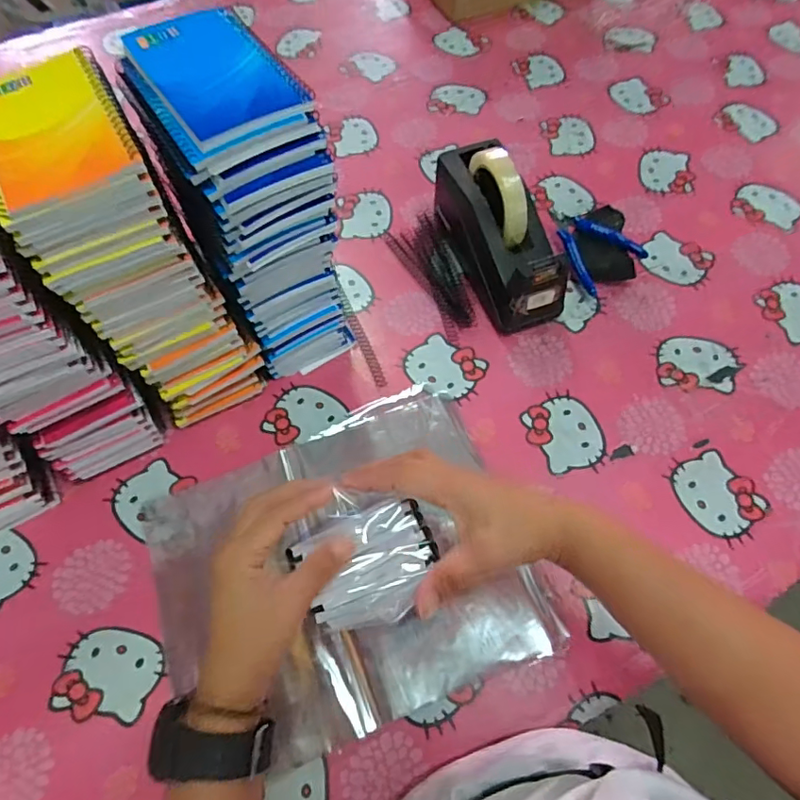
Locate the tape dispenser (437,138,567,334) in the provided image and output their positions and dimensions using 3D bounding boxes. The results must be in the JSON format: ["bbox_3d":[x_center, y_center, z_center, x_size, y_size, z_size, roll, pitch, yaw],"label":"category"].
[{"bbox_3d":[0.110,-0.186,0.578,0.075,0.123,0.201,-20,65,-9],"label":"tape dispenser"}]

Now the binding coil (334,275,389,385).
[{"bbox_3d":[-0.048,-0.081,0.591,0.012,0.007,0.155,-21,65,-10],"label":"binding coil"}]

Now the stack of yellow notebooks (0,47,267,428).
[{"bbox_3d":[-0.218,-0.105,0.454,0.103,0.281,0.137,-29,66,-13],"label":"stack of yellow notebooks"}]

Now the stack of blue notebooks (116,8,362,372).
[{"bbox_3d":[-0.126,-0.152,0.476,0.102,0.284,0.136,-31,67,-14],"label":"stack of blue notebooks"}]

